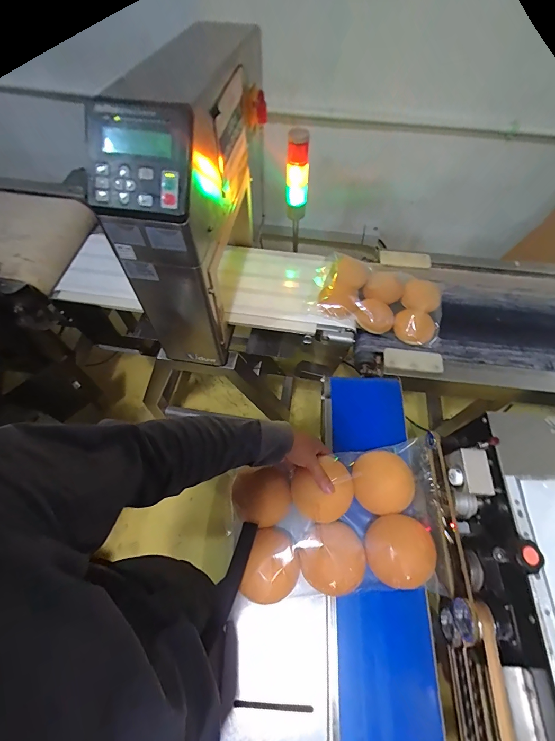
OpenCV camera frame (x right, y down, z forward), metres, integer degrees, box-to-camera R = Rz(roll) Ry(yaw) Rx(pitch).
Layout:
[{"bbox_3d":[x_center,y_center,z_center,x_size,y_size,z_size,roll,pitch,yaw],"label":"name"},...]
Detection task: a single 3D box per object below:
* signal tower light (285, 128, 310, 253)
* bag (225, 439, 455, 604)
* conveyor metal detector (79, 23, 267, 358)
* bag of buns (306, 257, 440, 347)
[{"bbox_3d":[0.048,-0.474,0.843,0.058,0.199,0.045,7,62,3],"label":"signal tower light"},{"bbox_3d":[0.093,0.230,0.528,0.321,0.057,0.205,-3,62,-2],"label":"bag"},{"bbox_3d":[-0.174,-0.341,0.766,0.167,0.524,0.438,11,62,6],"label":"conveyor metal detector"},{"bbox_3d":[0.260,-0.191,0.873,0.307,0.061,0.206,16,63,8],"label":"bag of buns"}]

